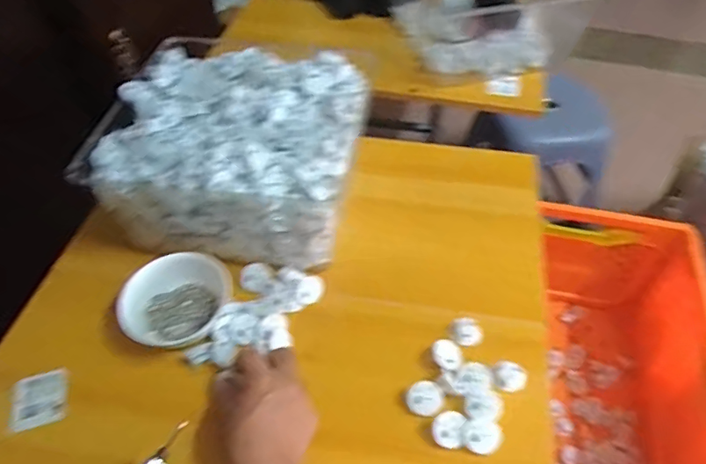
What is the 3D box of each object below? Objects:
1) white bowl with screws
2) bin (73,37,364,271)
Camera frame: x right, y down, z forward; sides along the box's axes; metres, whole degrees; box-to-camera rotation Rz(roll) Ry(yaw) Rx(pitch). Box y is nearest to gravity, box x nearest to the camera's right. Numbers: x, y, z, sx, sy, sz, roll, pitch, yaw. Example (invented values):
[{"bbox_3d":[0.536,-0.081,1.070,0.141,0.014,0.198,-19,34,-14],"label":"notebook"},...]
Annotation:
[{"bbox_3d":[-0.195,0.077,0.616,0.105,0.061,0.121,16,52,14],"label":"white bowl with screws"},{"bbox_3d":[-0.141,-0.113,0.709,0.299,0.147,0.287,8,50,8],"label":"bin"}]

